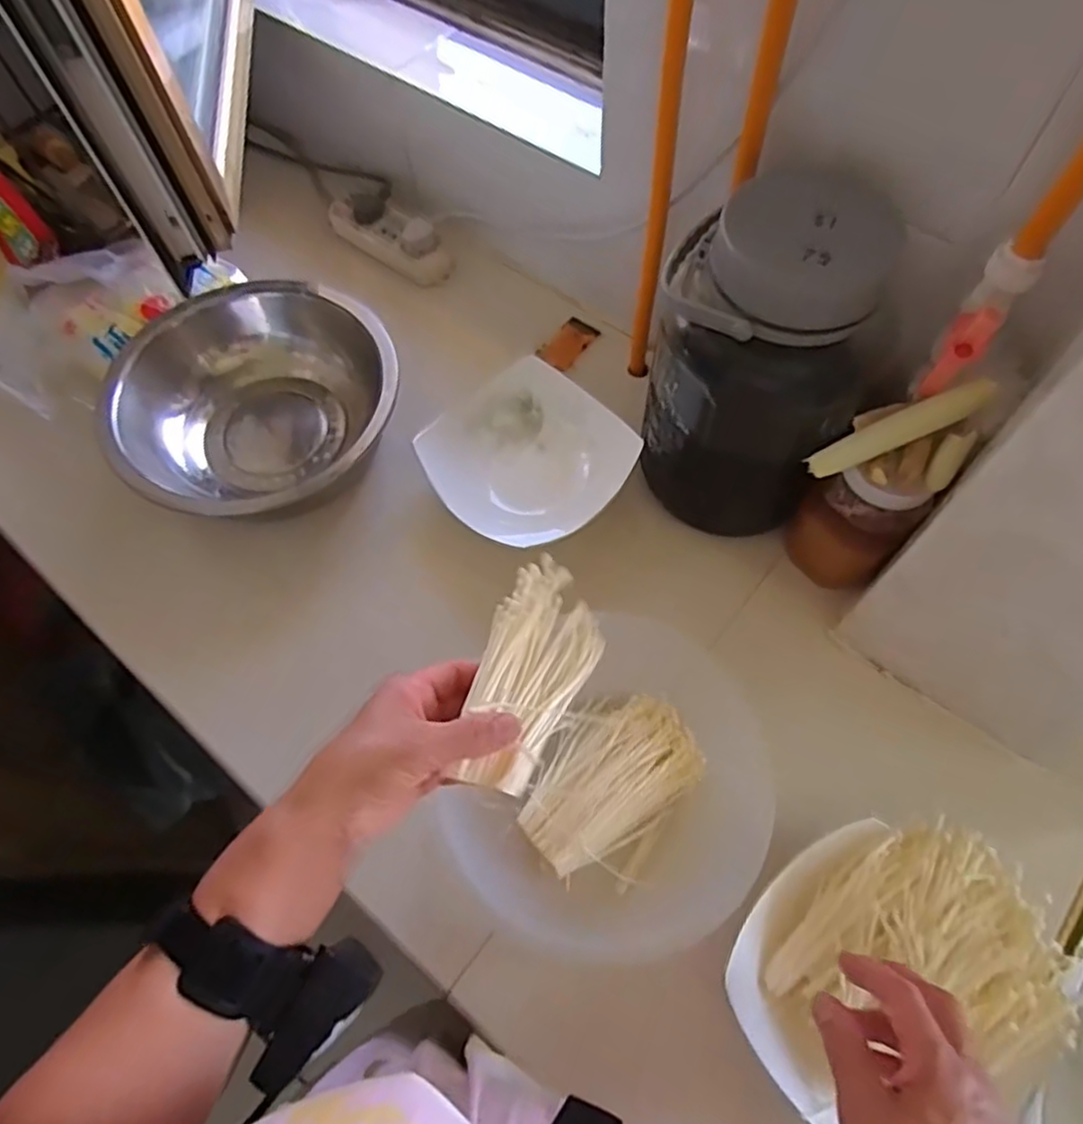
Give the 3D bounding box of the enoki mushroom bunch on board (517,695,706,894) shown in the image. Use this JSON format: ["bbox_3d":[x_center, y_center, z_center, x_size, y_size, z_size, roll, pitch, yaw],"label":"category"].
[{"bbox_3d":[0.055,0.175,0.548,0.106,0.037,0.154,35,70,17],"label":"enoki mushroom bunch on board"}]

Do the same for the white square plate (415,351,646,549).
[{"bbox_3d":[-0.015,-0.097,0.673,0.170,0.054,0.174,-38,69,-15],"label":"white square plate"}]

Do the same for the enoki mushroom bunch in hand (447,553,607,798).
[{"bbox_3d":[-0.004,0.070,0.433,0.066,0.031,0.146,13,58,8],"label":"enoki mushroom bunch in hand"}]

